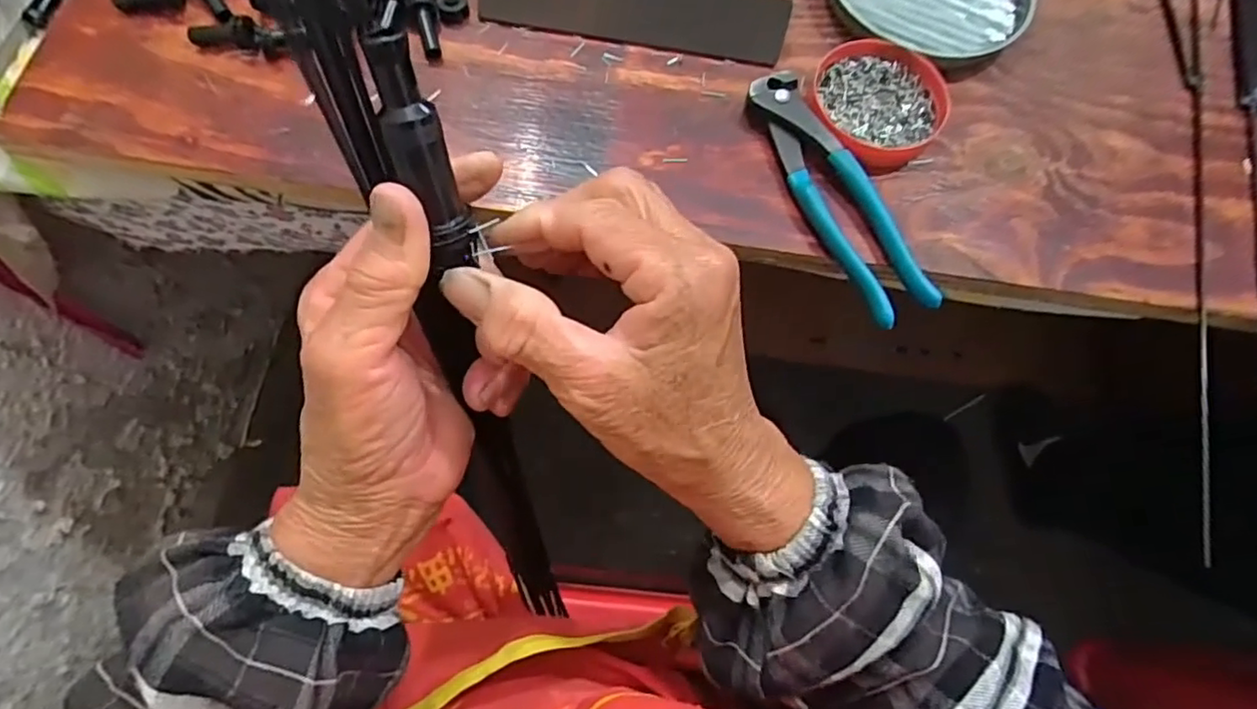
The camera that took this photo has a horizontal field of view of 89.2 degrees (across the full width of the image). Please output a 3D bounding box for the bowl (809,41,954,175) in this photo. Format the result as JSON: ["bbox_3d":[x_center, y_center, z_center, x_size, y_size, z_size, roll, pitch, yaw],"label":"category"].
[{"bbox_3d":[0.151,-0.155,0.391,0.083,0.018,0.081,1,68,-2],"label":"bowl"}]

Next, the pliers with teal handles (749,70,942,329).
[{"bbox_3d":[0.117,-0.093,0.363,0.038,0.017,0.163,-21,70,-10],"label":"pliers with teal handles"}]

